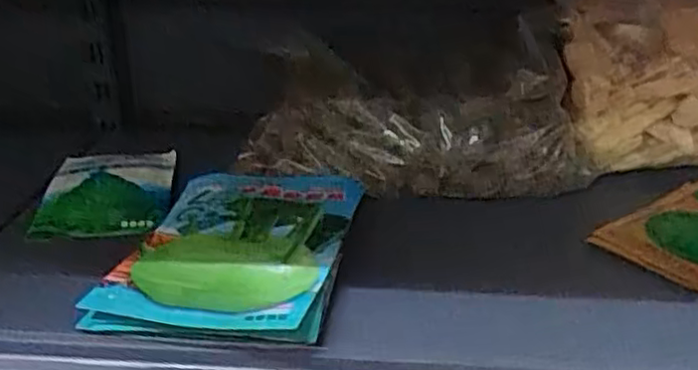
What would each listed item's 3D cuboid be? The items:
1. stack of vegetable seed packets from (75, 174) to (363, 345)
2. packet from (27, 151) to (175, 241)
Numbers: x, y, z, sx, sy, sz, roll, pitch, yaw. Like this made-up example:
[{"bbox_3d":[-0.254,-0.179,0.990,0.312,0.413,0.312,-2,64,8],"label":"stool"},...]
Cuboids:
[{"bbox_3d":[-0.070,0.039,0.463,0.133,0.024,0.197,4,27,8],"label":"stack of vegetable seed packets"},{"bbox_3d":[-0.196,0.005,0.558,0.100,0.007,0.161,-5,25,-10],"label":"packet"}]

